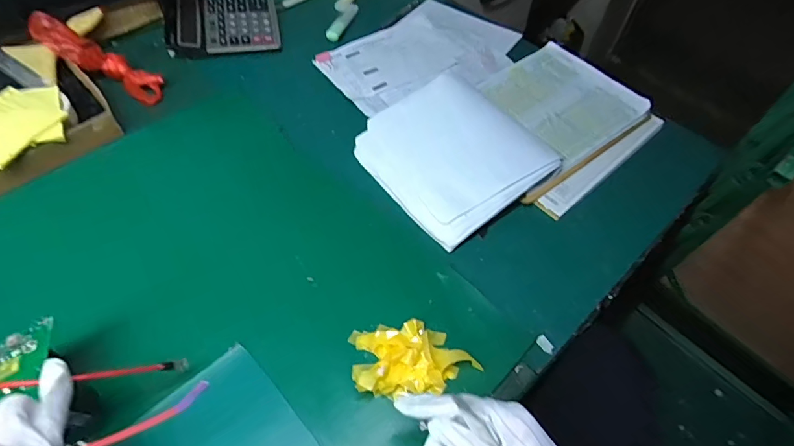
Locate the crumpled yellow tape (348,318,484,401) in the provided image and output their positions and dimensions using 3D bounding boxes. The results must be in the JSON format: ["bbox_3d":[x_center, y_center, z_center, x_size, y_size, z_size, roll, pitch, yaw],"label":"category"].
[{"bbox_3d":[0.019,0.138,0.459,0.130,0.033,0.077,-4,55,-7],"label":"crumpled yellow tape"}]

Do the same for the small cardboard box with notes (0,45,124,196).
[{"bbox_3d":[-0.551,-0.155,0.622,0.251,0.058,0.225,38,60,21],"label":"small cardboard box with notes"}]

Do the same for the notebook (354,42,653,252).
[{"bbox_3d":[0.166,-0.156,0.649,0.433,0.068,0.237,-31,62,-23],"label":"notebook"}]

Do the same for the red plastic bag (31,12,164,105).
[{"bbox_3d":[-0.455,-0.247,0.680,0.193,0.043,0.062,31,54,-19],"label":"red plastic bag"}]

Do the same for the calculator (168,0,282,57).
[{"bbox_3d":[-0.308,-0.367,0.794,0.177,0.029,0.162,-8,56,-10],"label":"calculator"}]

